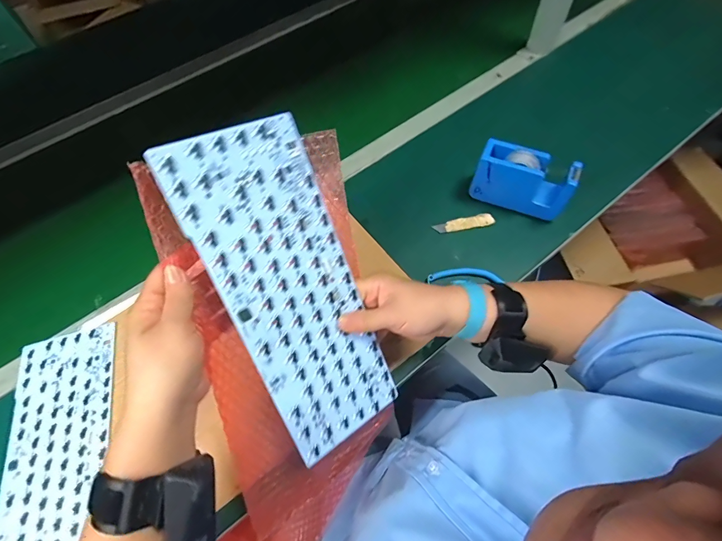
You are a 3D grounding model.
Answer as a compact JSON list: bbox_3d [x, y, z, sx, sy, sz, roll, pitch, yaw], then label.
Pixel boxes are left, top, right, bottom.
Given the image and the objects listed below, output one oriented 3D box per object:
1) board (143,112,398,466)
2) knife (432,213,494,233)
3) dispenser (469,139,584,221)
[{"bbox_3d":[-0.058,0.024,0.333,0.120,0.004,0.305,-29,108,-26],"label":"board"},{"bbox_3d":[0.154,-0.070,0.534,0.088,0.010,0.021,-10,62,-2],"label":"knife"},{"bbox_3d":[0.232,-0.128,0.514,0.131,0.078,0.048,22,66,14],"label":"dispenser"}]

